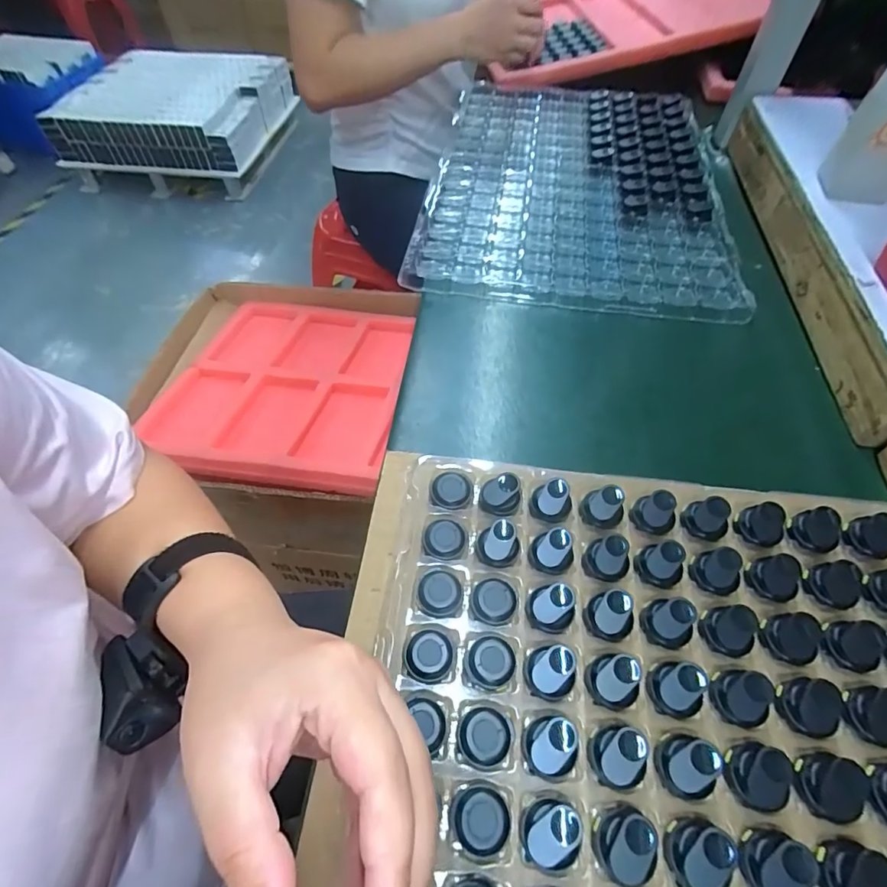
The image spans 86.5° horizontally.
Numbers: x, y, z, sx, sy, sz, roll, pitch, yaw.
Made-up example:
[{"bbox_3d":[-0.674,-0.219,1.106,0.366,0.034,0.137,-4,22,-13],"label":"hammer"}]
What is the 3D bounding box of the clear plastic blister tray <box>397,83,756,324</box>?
[{"bbox_3d":[0.165,-0.340,0.601,0.347,0.027,0.477,7,56,8],"label":"clear plastic blister tray"}]

